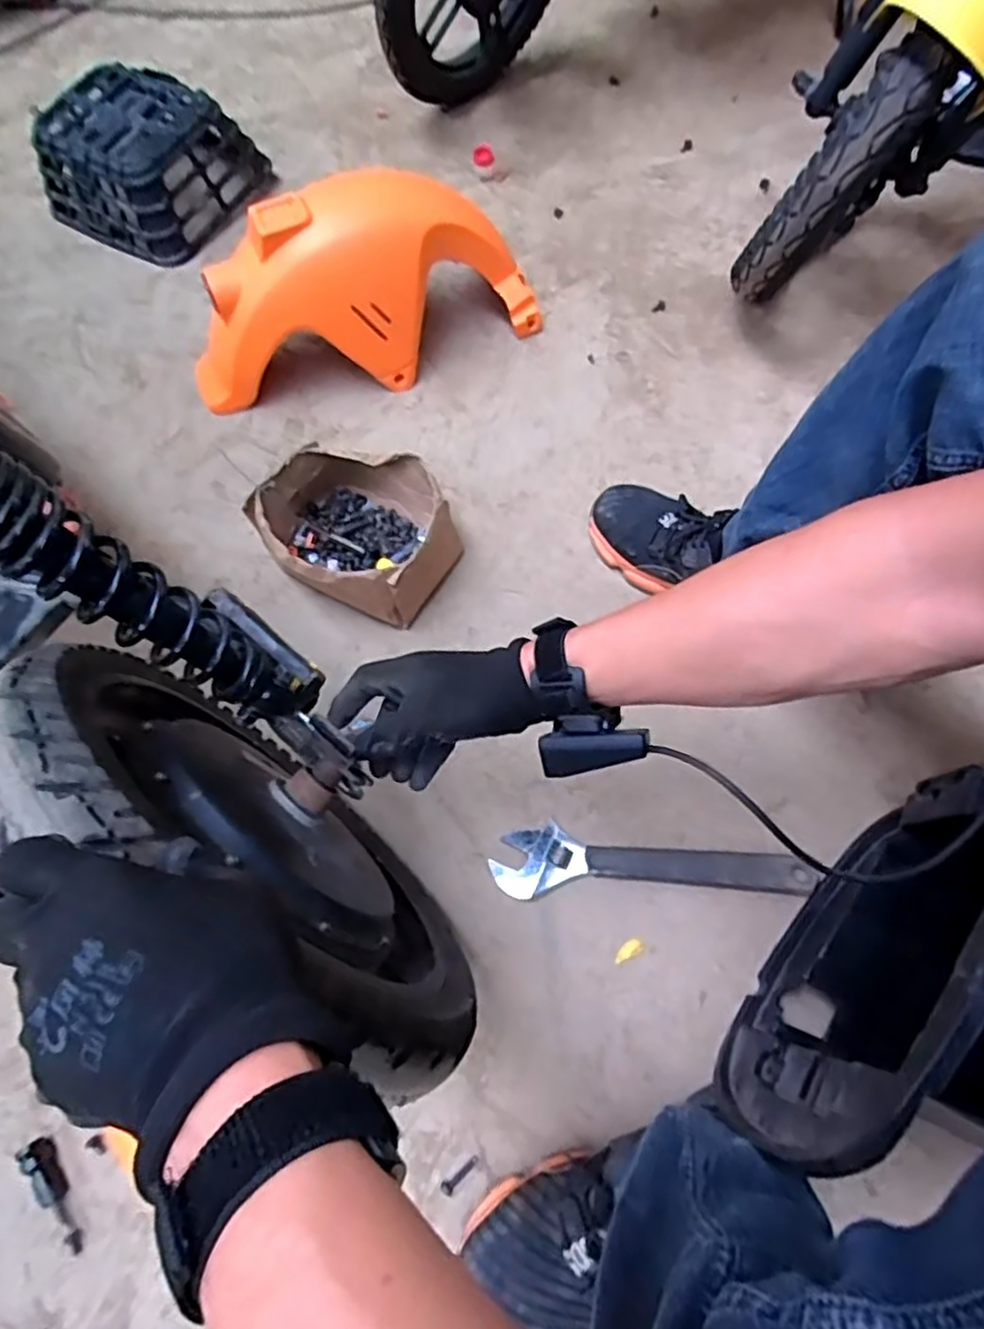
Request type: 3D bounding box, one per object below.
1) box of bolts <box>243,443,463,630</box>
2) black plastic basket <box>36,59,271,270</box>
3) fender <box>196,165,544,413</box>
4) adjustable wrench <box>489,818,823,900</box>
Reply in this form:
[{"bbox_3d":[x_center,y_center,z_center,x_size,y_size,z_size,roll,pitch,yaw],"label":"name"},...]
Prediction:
[{"bbox_3d":[-0.145,-0.151,0.779,0.214,0.090,0.185,34,71,17],"label":"box of bolts"},{"bbox_3d":[-0.543,-0.791,1.075,0.284,0.125,0.255,29,70,15],"label":"black plastic basket"},{"bbox_3d":[-0.166,-0.459,0.855,0.453,0.195,0.130,-19,66,-6],"label":"fender"},{"bbox_3d":[0.147,0.183,0.638,0.286,0.022,0.062,-2,65,2],"label":"adjustable wrench"}]

